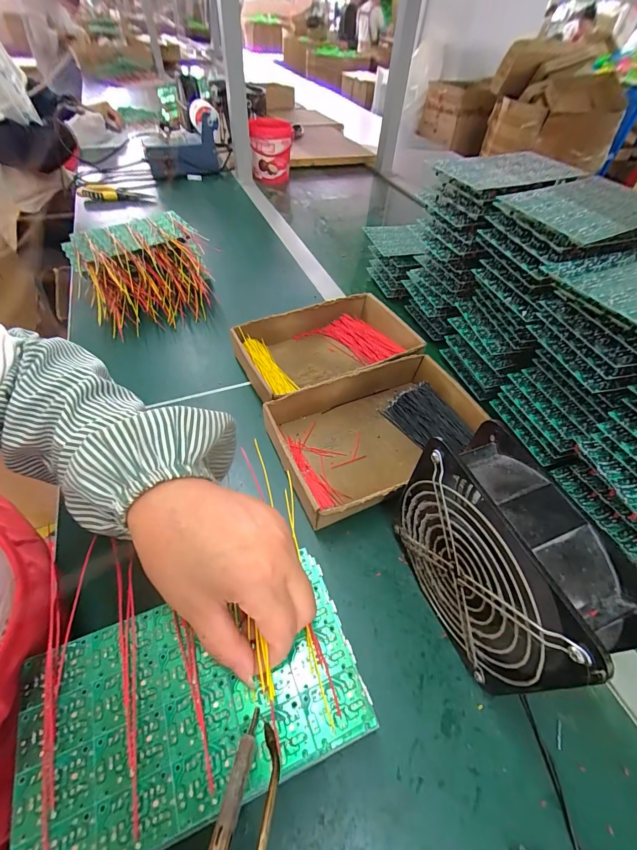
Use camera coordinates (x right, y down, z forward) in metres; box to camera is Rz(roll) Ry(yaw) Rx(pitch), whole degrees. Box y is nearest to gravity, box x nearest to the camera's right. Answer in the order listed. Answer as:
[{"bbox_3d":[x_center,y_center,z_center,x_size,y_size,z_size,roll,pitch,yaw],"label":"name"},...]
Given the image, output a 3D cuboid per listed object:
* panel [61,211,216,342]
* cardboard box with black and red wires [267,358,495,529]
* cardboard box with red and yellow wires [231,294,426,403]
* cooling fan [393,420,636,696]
[{"bbox_3d":[-0.277,-0.247,0.563,0.185,0.076,0.220,-25,57,-24],"label":"panel"},{"bbox_3d":[0.068,0.007,0.403,0.232,0.045,0.150,-20,55,-21],"label":"cardboard box with black and red wires"},{"bbox_3d":[0.011,-0.108,0.490,0.232,0.043,0.154,-21,56,-22],"label":"cardboard box with red and yellow wires"},{"bbox_3d":[0.123,0.102,0.263,0.055,0.152,0.145,-13,53,-17],"label":"cooling fan"}]

